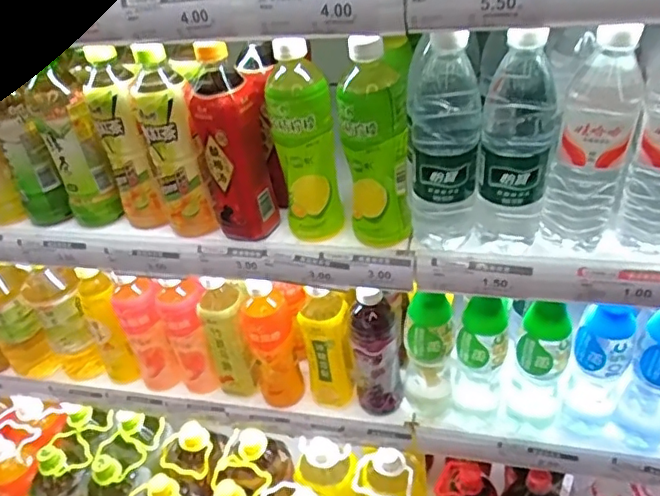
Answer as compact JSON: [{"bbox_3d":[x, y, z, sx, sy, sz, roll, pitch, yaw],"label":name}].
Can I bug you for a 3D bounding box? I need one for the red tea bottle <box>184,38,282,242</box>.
[{"bbox_3d":[-0.103,-0.108,0.609,0.075,0.200,0.063,-10,36,-6],"label":"red tea bottle"}]

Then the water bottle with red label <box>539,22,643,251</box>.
[{"bbox_3d":[0.236,-0.095,0.513,0.060,0.210,0.055,15,41,26],"label":"water bottle with red label"}]

